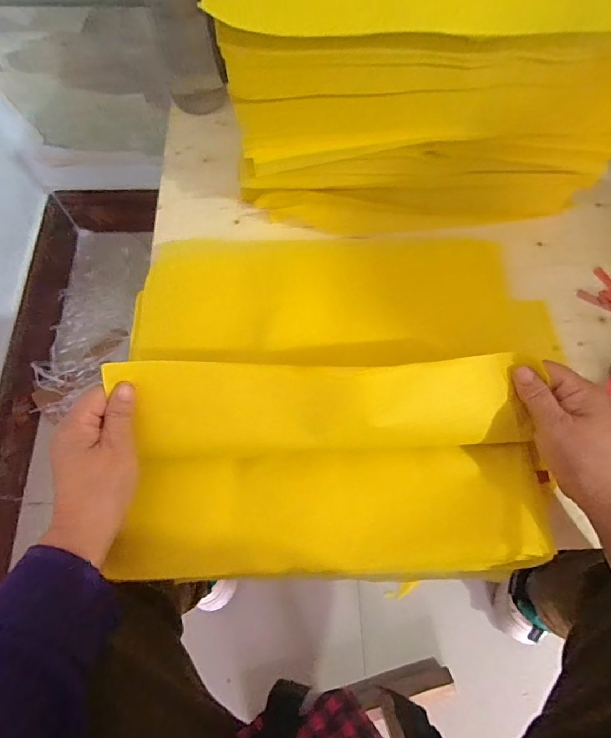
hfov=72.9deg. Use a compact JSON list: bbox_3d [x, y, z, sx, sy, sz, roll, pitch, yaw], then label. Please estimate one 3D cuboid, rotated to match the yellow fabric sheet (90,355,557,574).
[{"bbox_3d":[0.025,0.070,0.322,0.329,0.074,0.147,1,68,0],"label":"yellow fabric sheet"}]

